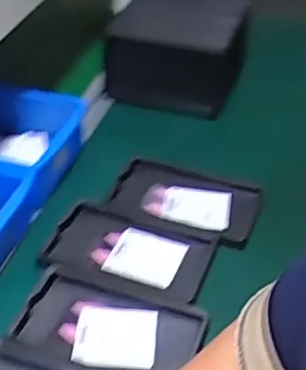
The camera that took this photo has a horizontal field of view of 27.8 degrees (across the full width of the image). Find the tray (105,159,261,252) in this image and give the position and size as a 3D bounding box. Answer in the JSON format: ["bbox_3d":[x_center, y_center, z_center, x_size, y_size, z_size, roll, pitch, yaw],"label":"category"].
[{"bbox_3d":[0.038,0.017,0.680,0.156,0.014,0.094,16,43,19],"label":"tray"}]

